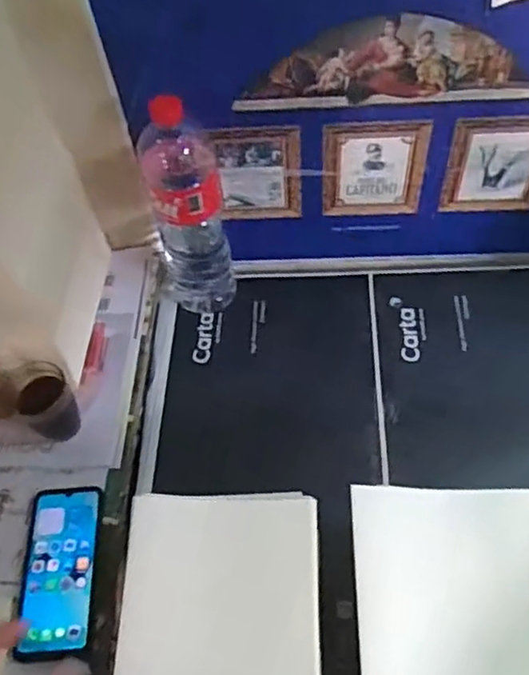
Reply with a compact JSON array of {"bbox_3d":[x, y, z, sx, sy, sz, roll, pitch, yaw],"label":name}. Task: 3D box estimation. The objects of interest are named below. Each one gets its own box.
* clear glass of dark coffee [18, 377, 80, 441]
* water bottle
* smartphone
[{"bbox_3d":[-0.247,0.084,0.739,0.059,0.083,0.057,-37,61,-18],"label":"clear glass of dark coffee"},{"bbox_3d":[-0.097,-0.149,0.801,0.094,0.319,0.084,-17,57,-6],"label":"water bottle"},{"bbox_3d":[-0.218,0.245,0.674,0.074,0.018,0.174,-5,57,2],"label":"smartphone"}]

